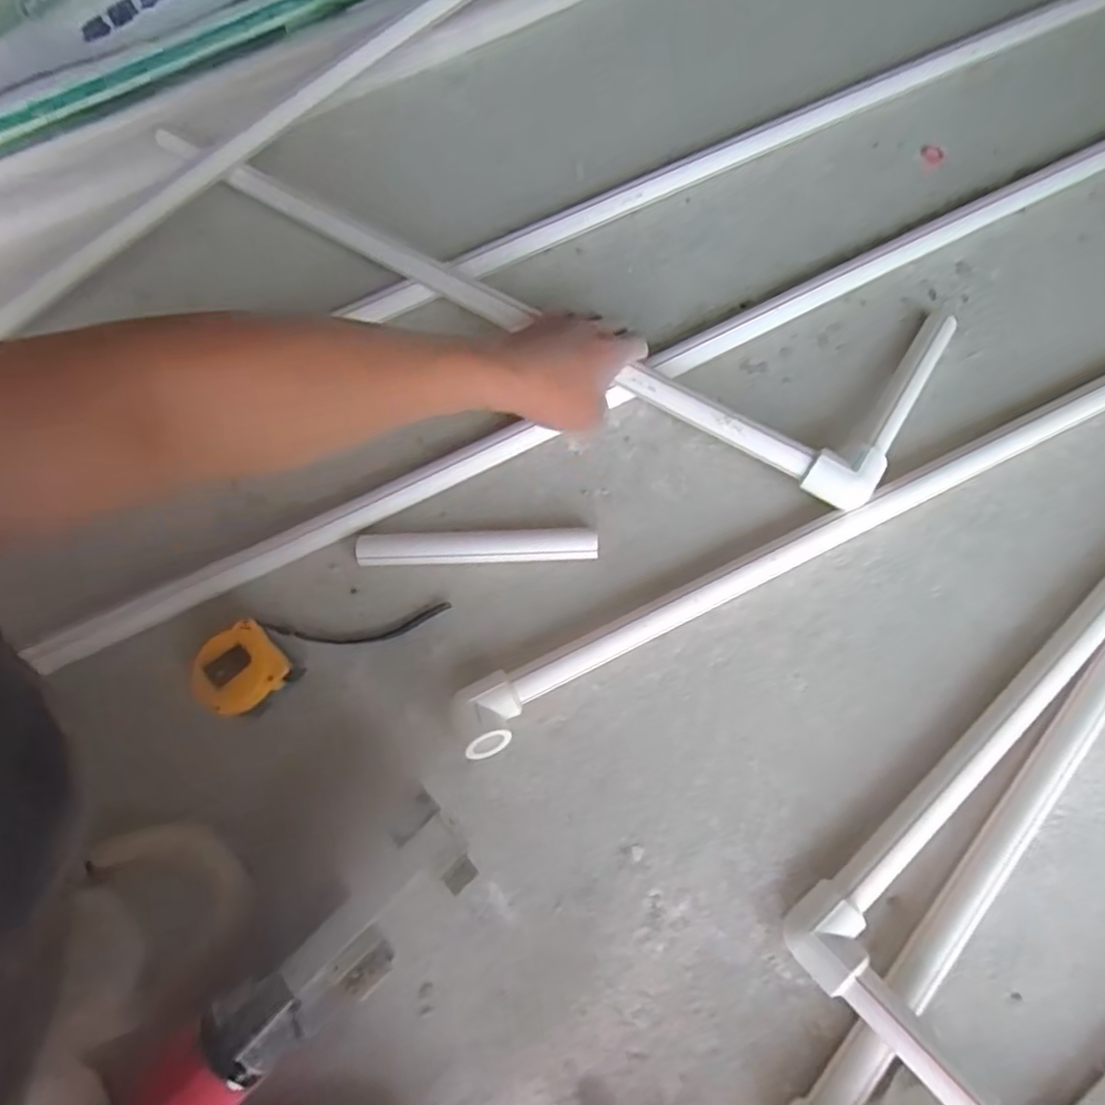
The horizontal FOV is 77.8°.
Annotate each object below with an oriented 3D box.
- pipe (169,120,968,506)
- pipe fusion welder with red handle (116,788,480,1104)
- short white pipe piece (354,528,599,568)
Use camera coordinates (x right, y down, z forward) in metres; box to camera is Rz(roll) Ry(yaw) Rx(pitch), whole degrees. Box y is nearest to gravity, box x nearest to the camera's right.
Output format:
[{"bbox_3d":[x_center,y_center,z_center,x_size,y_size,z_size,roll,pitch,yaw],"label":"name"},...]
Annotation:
[{"bbox_3d":[-0.028,-0.289,0.642,0.754,0.048,0.219,28,75,12],"label":"pipe"},{"bbox_3d":[-0.172,0.286,0.429,0.309,0.095,0.056,-42,74,-11],"label":"pipe fusion welder with red handle"},{"bbox_3d":[-0.062,-0.004,0.560,0.194,0.023,0.023,-1,72,1],"label":"short white pipe piece"}]

